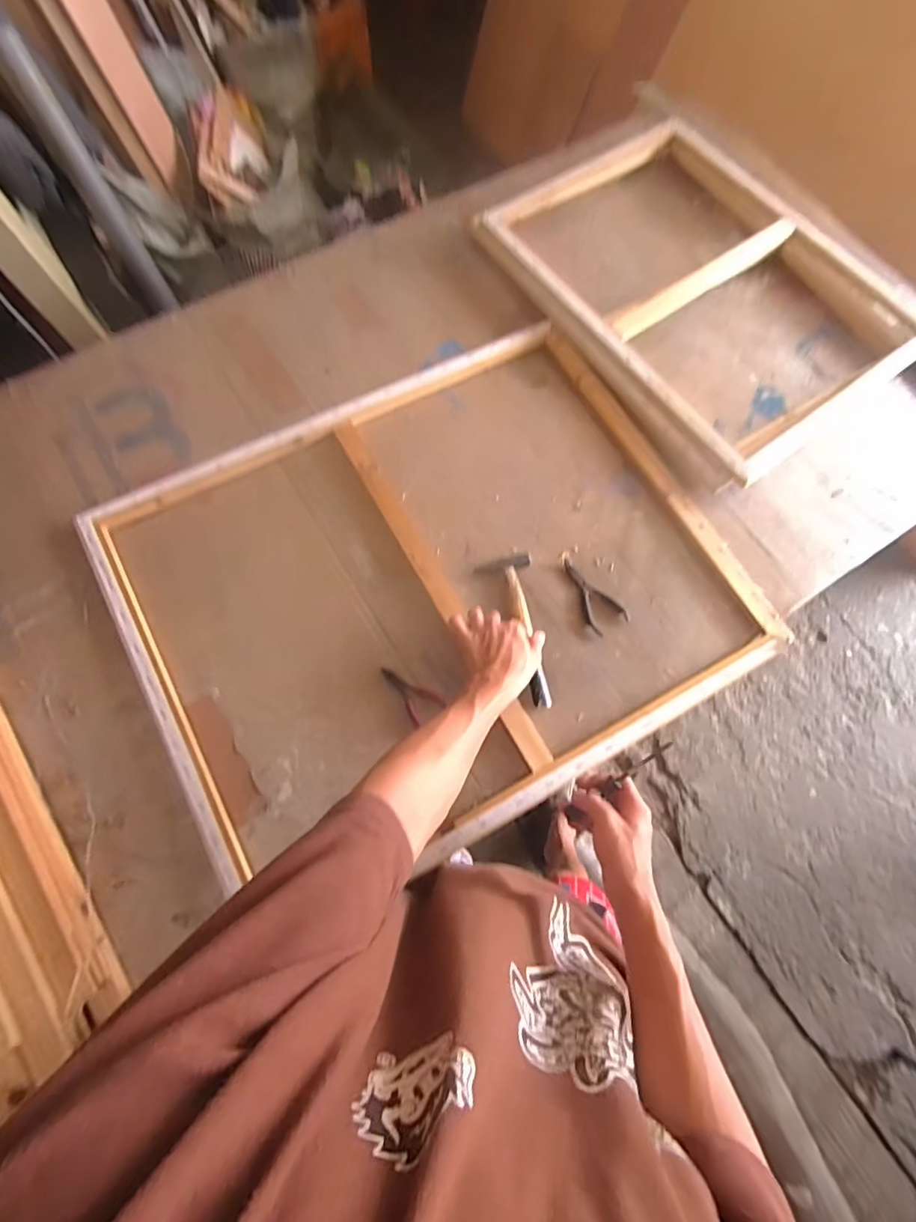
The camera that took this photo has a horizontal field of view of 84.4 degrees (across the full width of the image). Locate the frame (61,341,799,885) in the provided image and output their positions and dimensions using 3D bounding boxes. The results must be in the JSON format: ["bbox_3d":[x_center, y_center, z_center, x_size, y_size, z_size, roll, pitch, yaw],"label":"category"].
[{"bbox_3d":[-0.022,-0.040,0.674,0.772,0.031,0.587,-27,75,-10],"label":"frame"}]

